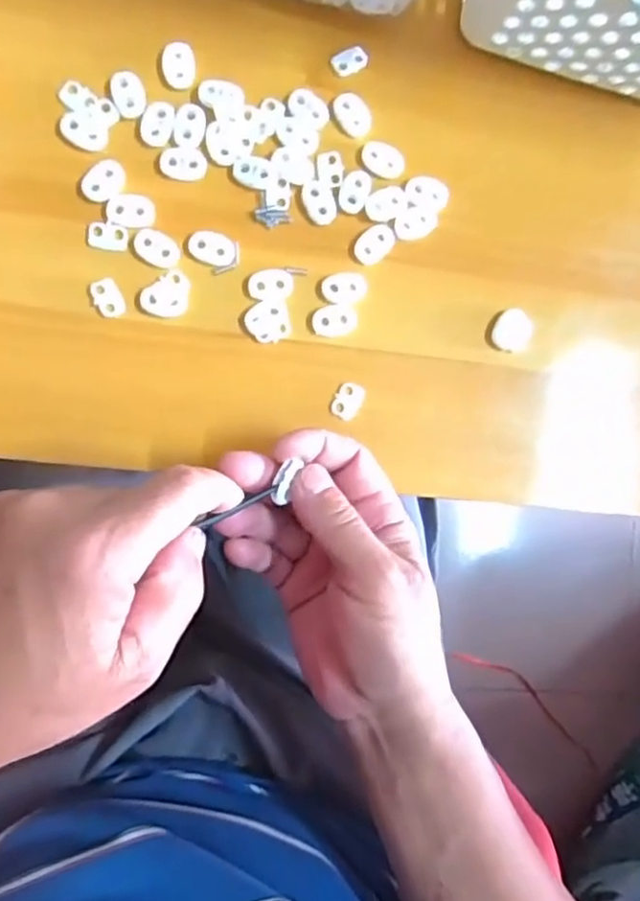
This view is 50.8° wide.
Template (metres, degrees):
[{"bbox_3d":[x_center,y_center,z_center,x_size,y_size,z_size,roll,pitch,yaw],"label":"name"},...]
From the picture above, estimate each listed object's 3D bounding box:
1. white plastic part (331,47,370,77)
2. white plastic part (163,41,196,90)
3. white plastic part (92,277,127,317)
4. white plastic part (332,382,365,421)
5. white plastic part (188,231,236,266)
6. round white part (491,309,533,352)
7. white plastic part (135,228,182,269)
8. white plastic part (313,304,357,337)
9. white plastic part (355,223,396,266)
[{"bbox_3d":[0.016,-0.208,0.360,0.019,0.004,0.012,-27,92,-9],"label":"white plastic part"},{"bbox_3d":[-0.072,-0.195,0.342,0.016,0.004,0.022,-6,89,-9],"label":"white plastic part"},{"bbox_3d":[-0.105,-0.076,0.334,0.013,0.004,0.020,-34,93,-9],"label":"white plastic part"},{"bbox_3d":[0.015,-0.026,0.354,0.014,0.004,0.019,26,84,-7],"label":"white plastic part"},{"bbox_3d":[-0.054,-0.103,0.342,0.023,0.004,0.016,13,86,-8],"label":"white plastic part"},{"bbox_3d":[0.105,-0.066,0.368,0.021,0.006,0.022,0,88,-9],"label":"round white part"},{"bbox_3d":[-0.082,-0.101,0.338,0.023,0.004,0.016,27,84,-7],"label":"white plastic part"},{"bbox_3d":[0.008,-0.068,0.351,0.023,0.004,0.017,-7,89,-9],"label":"white plastic part"},{"bbox_3d":[0.029,-0.110,0.355,0.016,0.004,0.024,41,83,-6],"label":"white plastic part"}]

